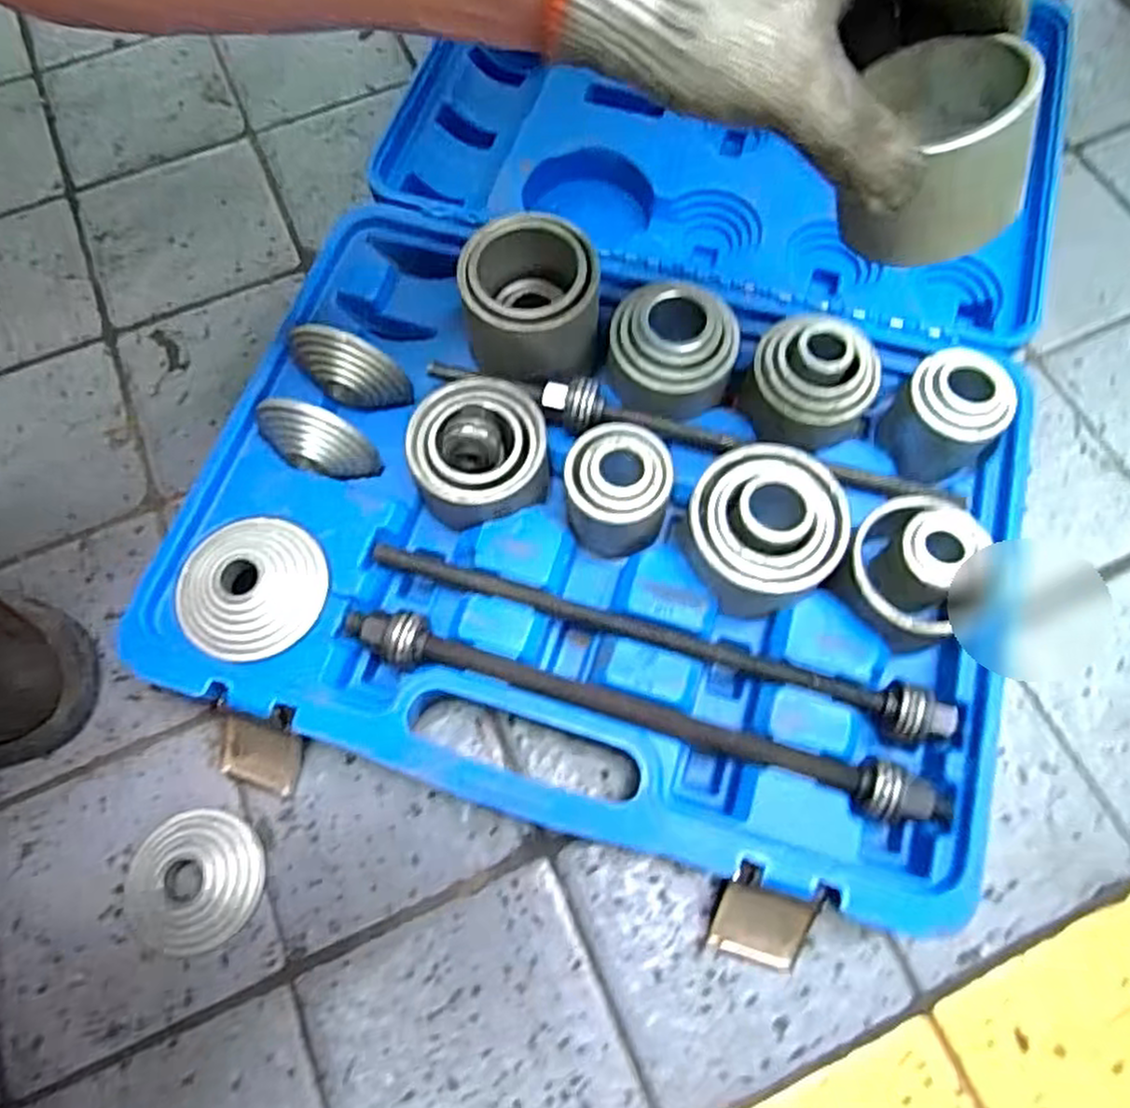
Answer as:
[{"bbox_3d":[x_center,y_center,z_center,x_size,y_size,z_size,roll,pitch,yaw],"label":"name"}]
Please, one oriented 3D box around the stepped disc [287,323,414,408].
[{"bbox_3d":[-0.135,-0.117,0.468,0.070,0.057,0.020,5,70,3],"label":"stepped disc"}]

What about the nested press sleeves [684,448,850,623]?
[{"bbox_3d":[0.114,-0.016,0.424,0.084,0.041,0.091,0,70,1],"label":"nested press sleeves"}]

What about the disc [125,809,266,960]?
[{"bbox_3d":[-0.211,0.184,0.415,0.076,0.015,0.073,0,70,1],"label":"disc"}]

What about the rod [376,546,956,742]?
[{"bbox_3d":[0.050,0.044,0.423,0.330,0.021,0.026,17,71,7],"label":"rod"}]

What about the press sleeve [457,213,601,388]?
[{"bbox_3d":[-0.024,-0.154,0.472,0.087,0.078,0.092,-4,70,-1],"label":"press sleeve"}]

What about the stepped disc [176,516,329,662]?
[{"bbox_3d":[-0.183,0.017,0.426,0.081,0.017,0.084,0,70,1],"label":"stepped disc"}]

